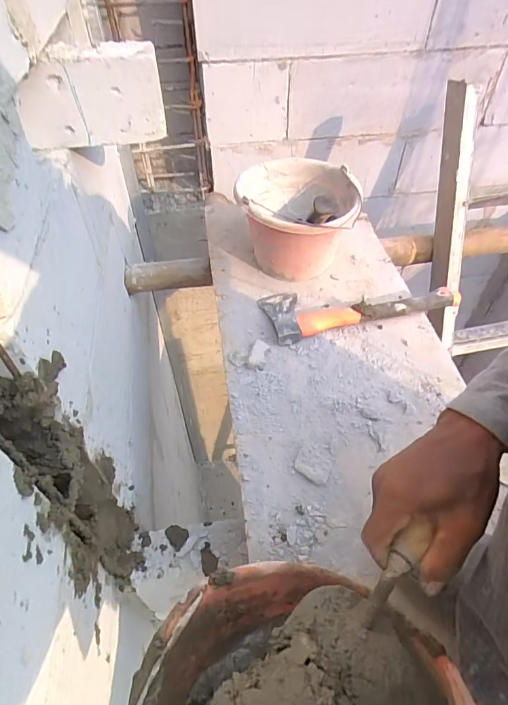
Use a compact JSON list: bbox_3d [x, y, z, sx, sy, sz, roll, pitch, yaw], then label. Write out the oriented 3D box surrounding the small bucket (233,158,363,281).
[{"bbox_3d":[0.078,-0.247,0.802,0.211,0.202,0.264,1,47,2],"label":"small bucket"}]

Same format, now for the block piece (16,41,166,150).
[{"bbox_3d":[-0.250,-0.391,0.645,0.210,0.124,0.062,-4,47,-3],"label":"block piece"}]

